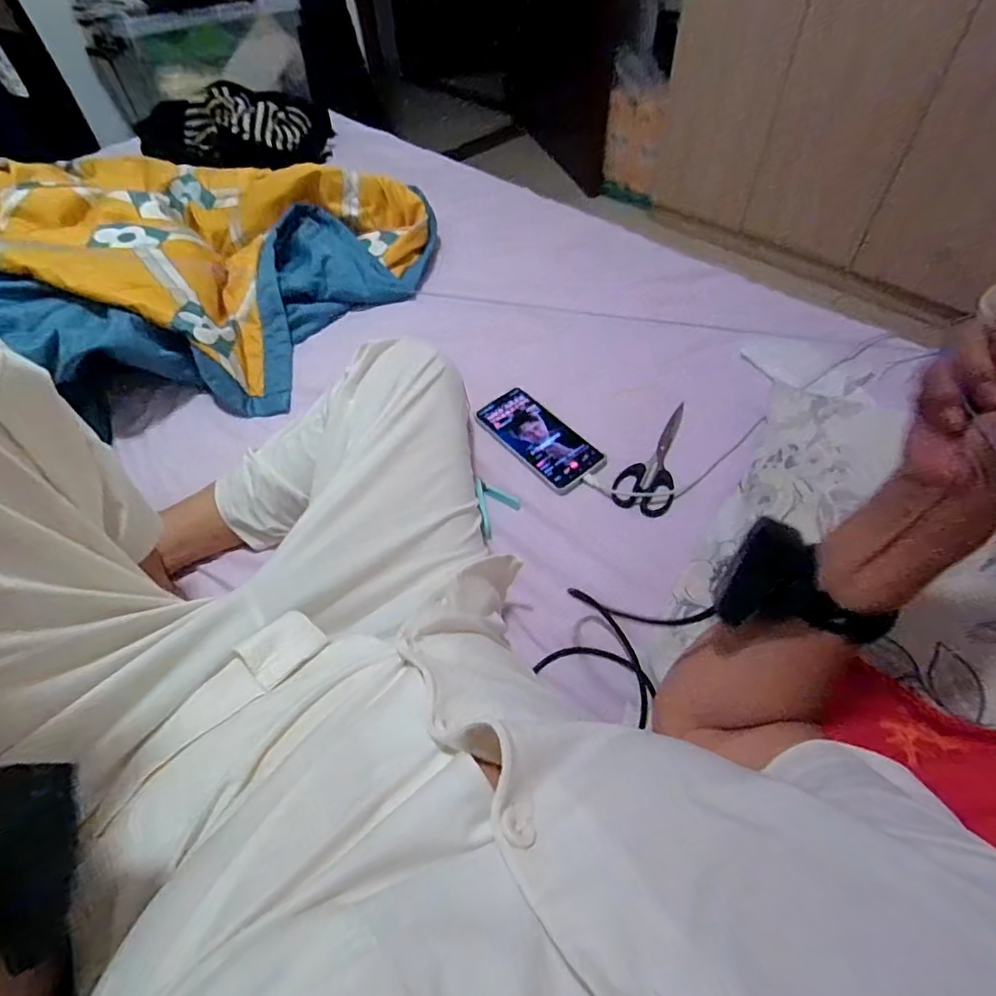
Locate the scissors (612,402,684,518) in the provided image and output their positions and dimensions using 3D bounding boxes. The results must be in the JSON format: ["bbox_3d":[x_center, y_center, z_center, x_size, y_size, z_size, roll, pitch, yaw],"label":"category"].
[{"bbox_3d":[0.181,-0.049,0.628,0.064,0.016,0.169,11,56,19],"label":"scissors"}]

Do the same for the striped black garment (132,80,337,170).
[{"bbox_3d":[-0.539,-0.762,1.112,0.387,0.110,0.217,-21,54,-13],"label":"striped black garment"}]

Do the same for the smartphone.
[{"bbox_3d":[0.049,-0.074,0.649,0.079,0.013,0.162,-33,57,-21],"label":"smartphone"}]

